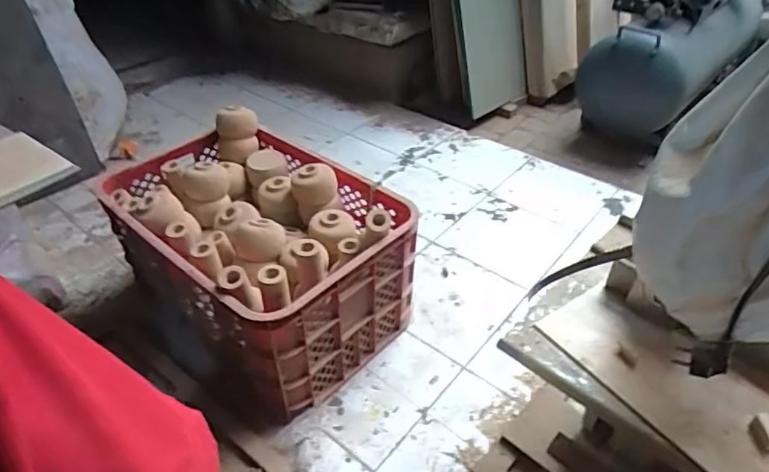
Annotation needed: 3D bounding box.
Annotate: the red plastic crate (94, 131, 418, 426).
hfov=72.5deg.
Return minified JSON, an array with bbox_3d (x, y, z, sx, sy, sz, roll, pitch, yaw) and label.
[{"bbox_3d":[-0.284,0.028,1.181,0.636,0.334,0.415,29,48,31],"label":"red plastic crate"}]

